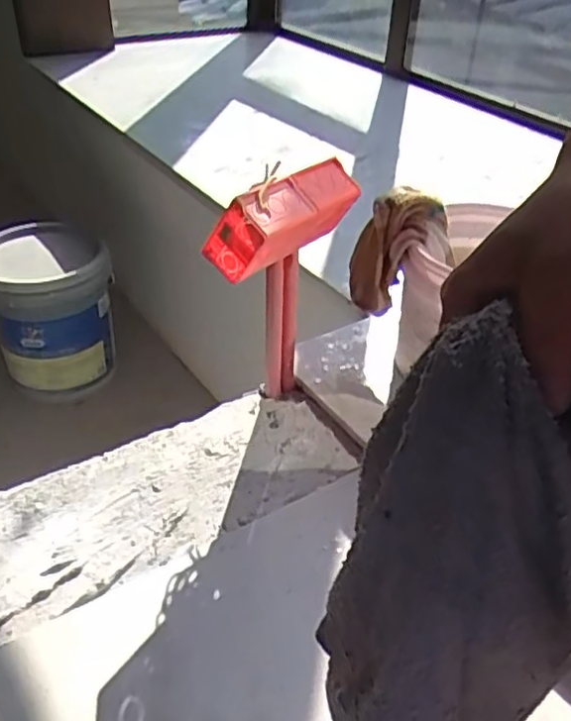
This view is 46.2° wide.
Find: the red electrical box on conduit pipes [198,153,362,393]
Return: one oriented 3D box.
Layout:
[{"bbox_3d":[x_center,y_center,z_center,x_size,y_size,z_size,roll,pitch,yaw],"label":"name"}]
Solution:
[{"bbox_3d":[-0.008,-0.060,0.755,0.085,0.307,0.167,22,42,26],"label":"red electrical box on conduit pipes"}]

